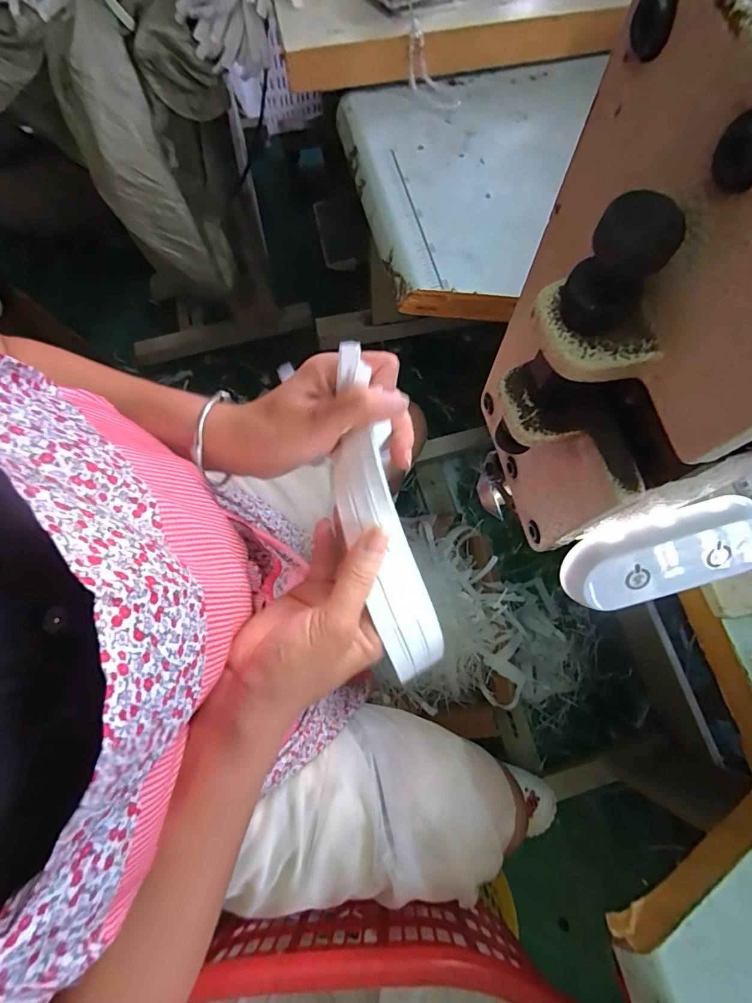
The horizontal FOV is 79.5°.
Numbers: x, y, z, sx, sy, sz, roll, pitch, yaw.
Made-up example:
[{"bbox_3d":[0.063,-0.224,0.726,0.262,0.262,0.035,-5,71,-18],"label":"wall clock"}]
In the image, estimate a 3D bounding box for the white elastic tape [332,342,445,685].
[{"bbox_3d":[0.001,0.016,0.300,0.045,0.041,0.226,-15,96,-3],"label":"white elastic tape"}]

